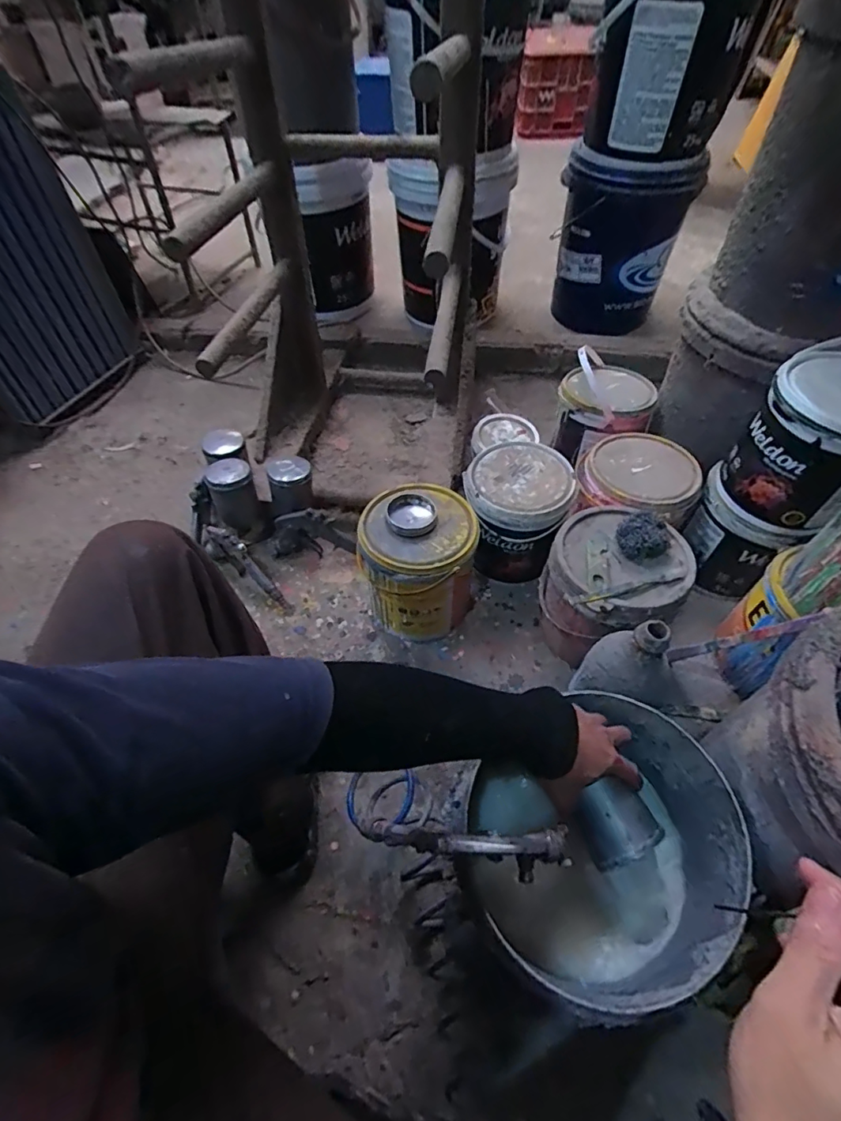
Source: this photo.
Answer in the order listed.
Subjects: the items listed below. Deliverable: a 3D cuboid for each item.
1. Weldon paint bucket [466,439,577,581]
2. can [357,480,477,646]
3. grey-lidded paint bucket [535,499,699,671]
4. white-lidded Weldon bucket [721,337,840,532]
[{"bbox_3d":[0.166,-0.082,0.899,0.168,0.178,0.165,-2,52,2],"label":"Weldon paint bucket"},{"bbox_3d":[0.000,0.006,0.838,0.175,0.209,0.178,-2,52,2],"label":"can"},{"bbox_3d":[0.276,0.046,0.766,0.180,0.221,0.184,-2,52,2],"label":"grey-lidded paint bucket"},{"bbox_3d":[0.564,-0.171,0.720,0.198,0.182,0.164,-35,58,-21],"label":"white-lidded Weldon bucket"}]

